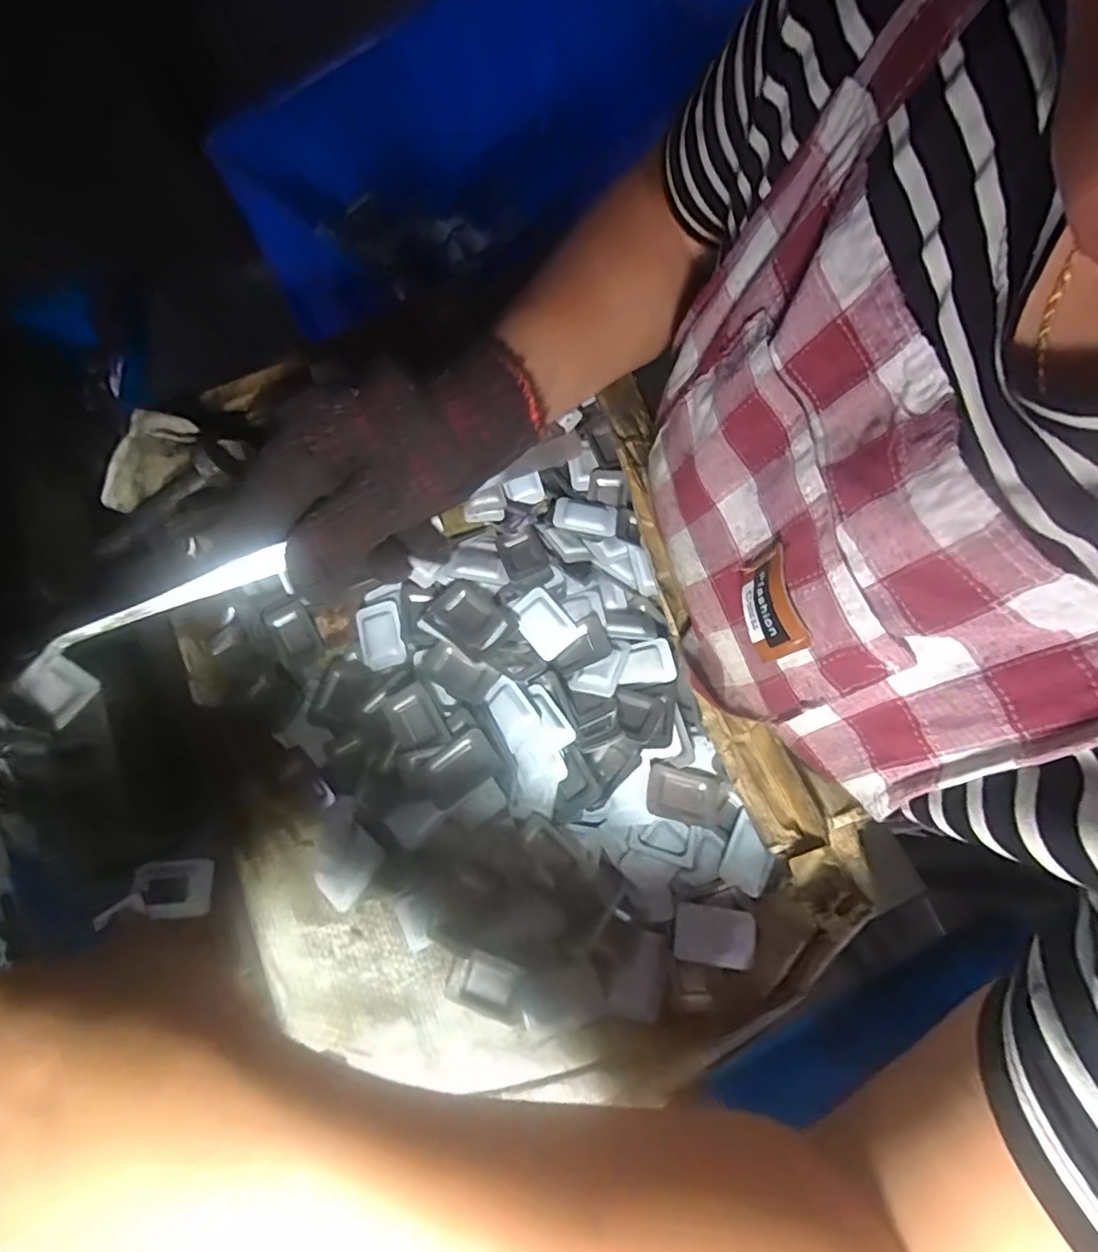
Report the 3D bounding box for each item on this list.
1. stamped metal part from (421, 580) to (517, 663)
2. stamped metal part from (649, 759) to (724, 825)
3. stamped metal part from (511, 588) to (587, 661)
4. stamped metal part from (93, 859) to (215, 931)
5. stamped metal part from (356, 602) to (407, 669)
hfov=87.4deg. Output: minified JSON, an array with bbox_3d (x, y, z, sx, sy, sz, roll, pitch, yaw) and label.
[{"bbox_3d":[-0.046,-0.005,0.336,0.048,0.014,0.036,37,75,15],"label":"stamped metal part"},{"bbox_3d":[0.072,0.089,0.304,0.044,0.004,0.028,19,71,-15],"label":"stamped metal part"},{"bbox_3d":[-0.002,-0.003,0.334,0.029,0.004,0.040,-37,72,-10],"label":"stamped metal part"},{"bbox_3d":[-0.193,0.130,0.282,0.052,0.005,0.026,-7,69,0],"label":"stamped metal part"},{"bbox_3d":[-0.101,0.005,0.342,0.026,0.006,0.039,-15,69,-3],"label":"stamped metal part"}]

